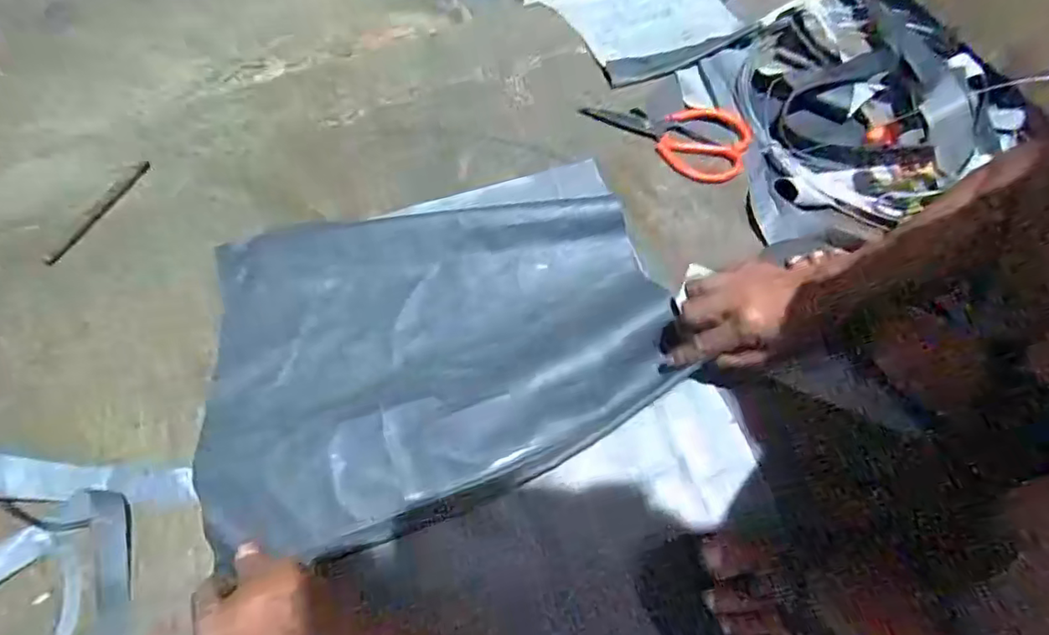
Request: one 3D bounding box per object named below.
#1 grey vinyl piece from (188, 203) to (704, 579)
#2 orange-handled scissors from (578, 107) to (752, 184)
[{"bbox_3d":[-0.091,0.020,0.565,0.445,0.034,0.319,-17,66,-9],"label":"grey vinyl piece"},{"bbox_3d":[0.183,-0.235,0.698,0.193,0.022,0.114,38,69,15],"label":"orange-handled scissors"}]

